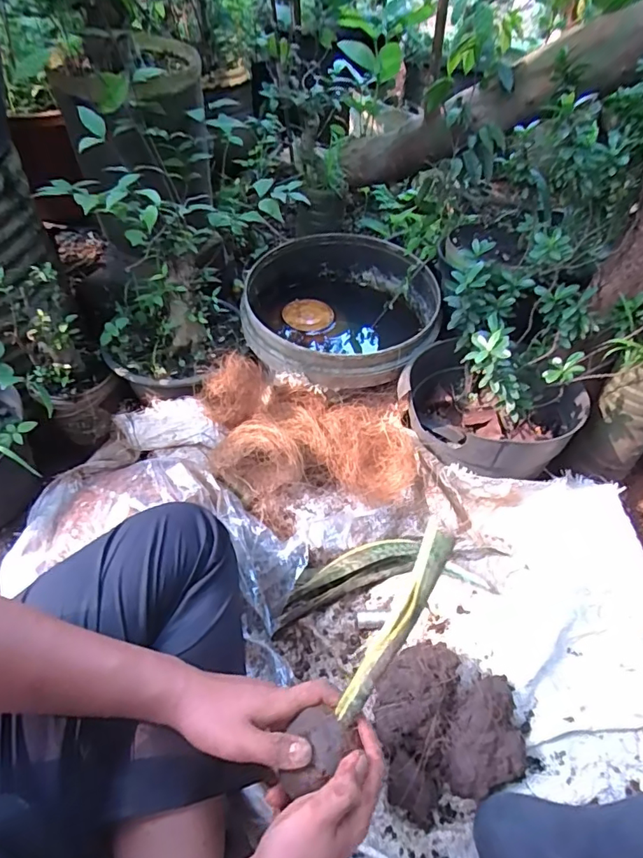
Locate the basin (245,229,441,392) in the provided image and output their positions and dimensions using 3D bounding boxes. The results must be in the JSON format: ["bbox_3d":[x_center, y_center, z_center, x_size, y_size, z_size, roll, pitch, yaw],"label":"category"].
[{"bbox_3d":[0.028,-0.176,0.799,0.293,0.130,0.305,3,49,-3],"label":"basin"}]

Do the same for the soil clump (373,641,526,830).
[{"bbox_3d":[0.129,0.302,0.511,0.147,0.093,0.139,3,49,-3],"label":"soil clump"}]

